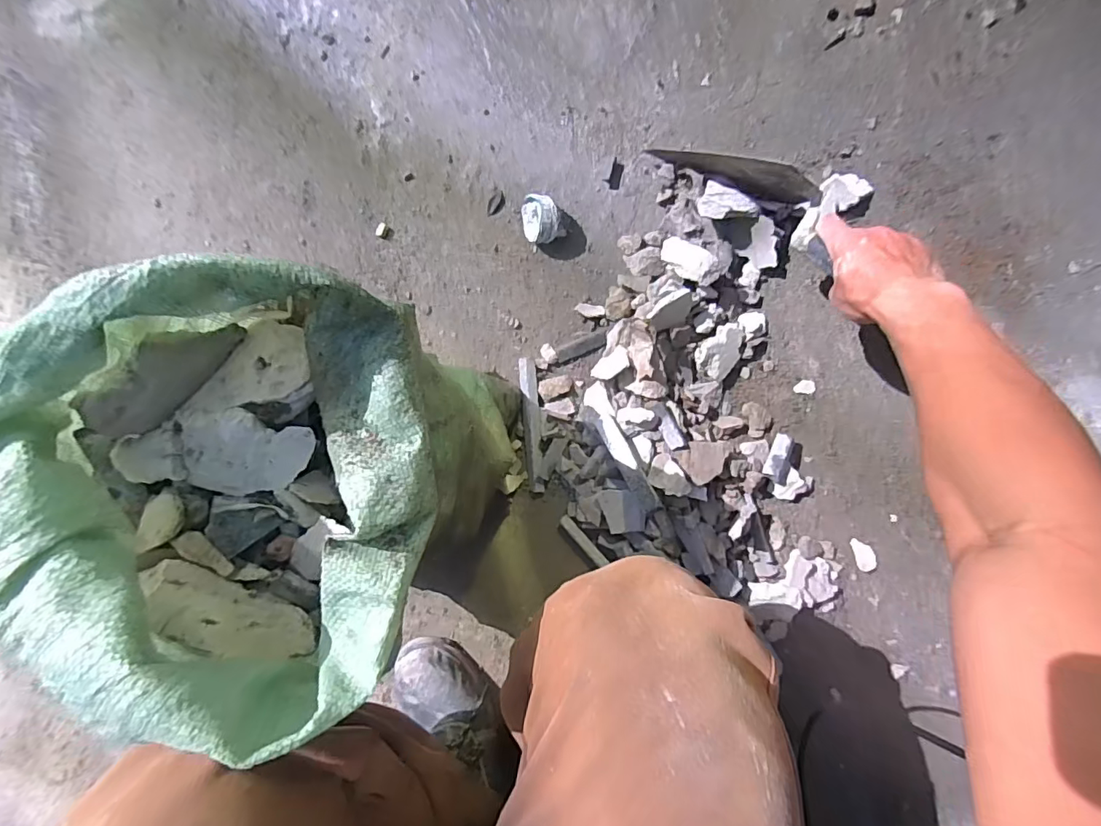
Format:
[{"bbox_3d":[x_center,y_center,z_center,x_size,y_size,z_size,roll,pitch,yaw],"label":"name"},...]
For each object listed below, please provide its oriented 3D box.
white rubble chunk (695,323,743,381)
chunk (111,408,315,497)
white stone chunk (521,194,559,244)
[{"bbox_3d":[0.193,-0.072,0.563,0.044,0.024,0.061,37,96,4],"label":"white rubble chunk"},{"bbox_3d":[-0.214,0.026,0.320,0.114,0.019,0.055,0,93,-12],"label":"chunk"},{"bbox_3d":[-0.012,-0.223,0.581,0.043,0.050,0.051,-9,92,7],"label":"white stone chunk"}]

